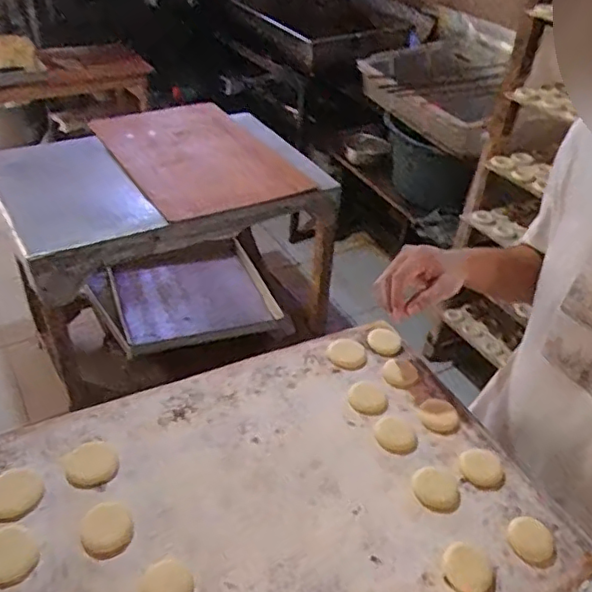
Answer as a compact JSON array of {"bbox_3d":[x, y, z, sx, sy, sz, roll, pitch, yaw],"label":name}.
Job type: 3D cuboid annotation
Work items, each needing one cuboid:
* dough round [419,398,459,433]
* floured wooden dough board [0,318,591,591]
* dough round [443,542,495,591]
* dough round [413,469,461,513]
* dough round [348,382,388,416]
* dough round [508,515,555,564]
[{"bbox_3d":[0.183,0.153,0.760,0.052,0.006,0.048,3,38,-2],"label":"dough round"},{"bbox_3d":[-0.044,0.231,0.652,0.586,0.018,0.432,-15,42,-23],"label":"floured wooden dough board"},{"bbox_3d":[0.173,0.275,0.599,0.047,0.004,0.052,-6,39,-14],"label":"dough round"},{"bbox_3d":[0.162,0.223,0.683,0.052,0.006,0.054,11,38,7],"label":"dough round"},{"bbox_3d":[0.093,0.134,0.779,0.048,0.006,0.055,-9,40,-18],"label":"dough round"},{"bbox_3d":[0.251,0.260,0.636,0.050,0.005,0.047,3,38,-2],"label":"dough round"}]

